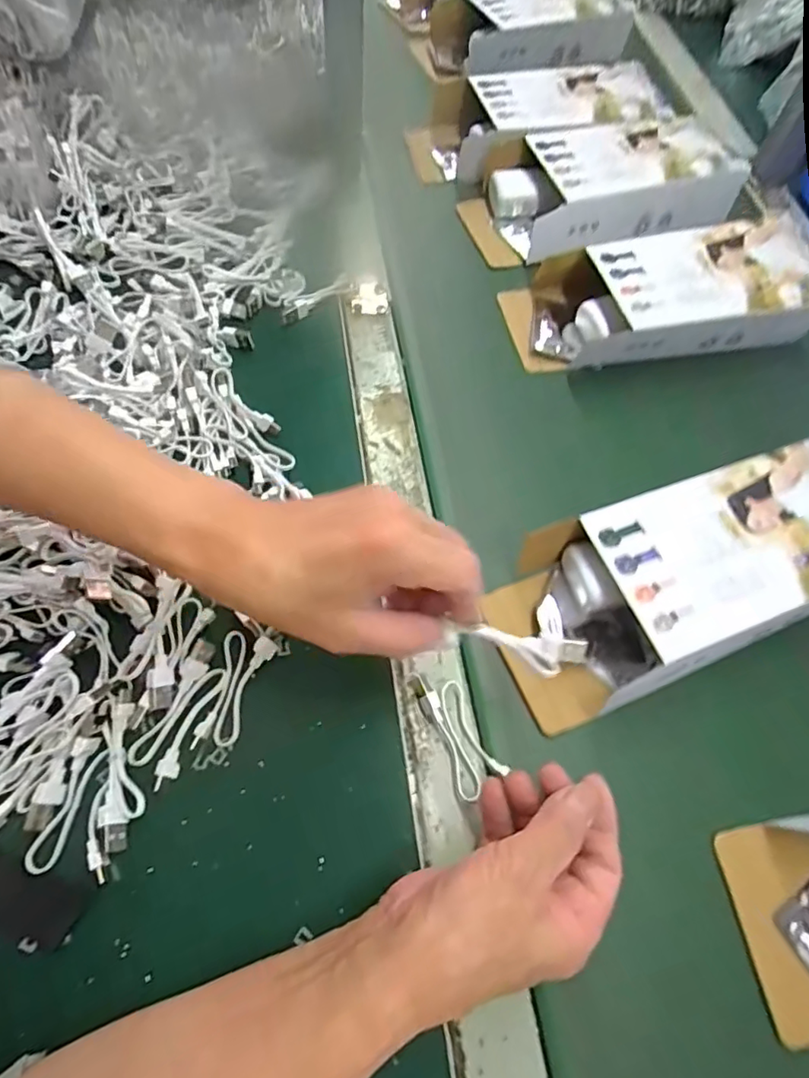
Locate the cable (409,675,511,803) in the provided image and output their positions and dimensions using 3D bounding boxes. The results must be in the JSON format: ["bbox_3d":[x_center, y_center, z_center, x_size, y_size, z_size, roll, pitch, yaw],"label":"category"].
[{"bbox_3d":[0.032,0.109,0.321,0.029,0.013,0.070,-21,65,-13],"label":"cable"}]

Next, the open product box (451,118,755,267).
[{"bbox_3d":[0.186,-0.338,0.537,0.263,0.053,0.132,-22,66,-14],"label":"open product box"}]

